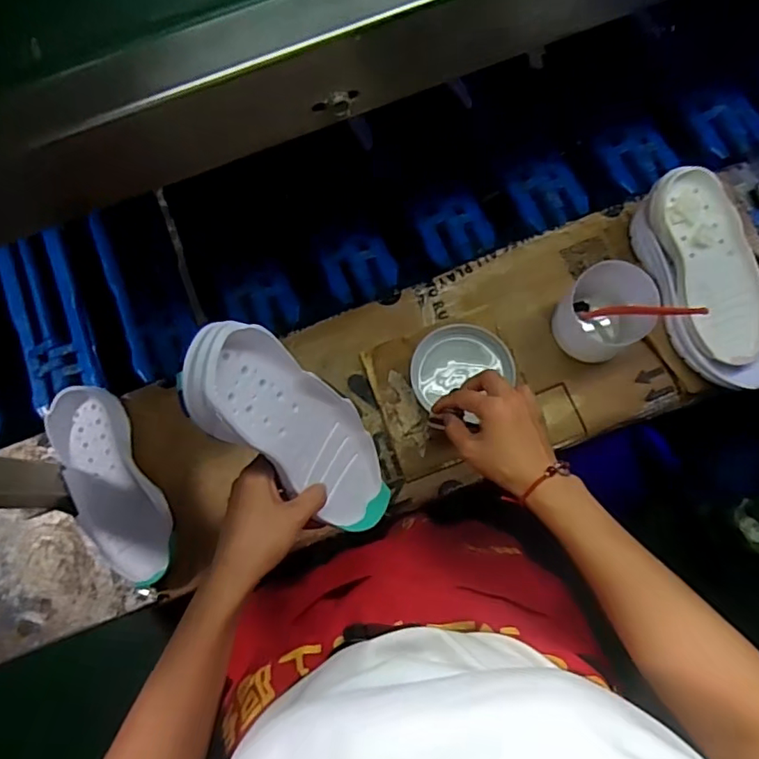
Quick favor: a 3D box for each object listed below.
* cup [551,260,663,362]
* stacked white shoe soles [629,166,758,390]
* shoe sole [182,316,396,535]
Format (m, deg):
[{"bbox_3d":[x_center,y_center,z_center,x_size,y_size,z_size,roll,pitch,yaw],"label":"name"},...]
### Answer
[{"bbox_3d":[0.256,-0.075,0.622,0.103,0.087,0.095,0,77,1],"label":"cup"},{"bbox_3d":[0.383,-0.110,0.633,0.104,0.082,0.252,-16,78,-3],"label":"stacked white shoe soles"},{"bbox_3d":[-0.062,0.043,0.440,0.082,0.246,0.039,-50,45,-9],"label":"shoe sole"}]

